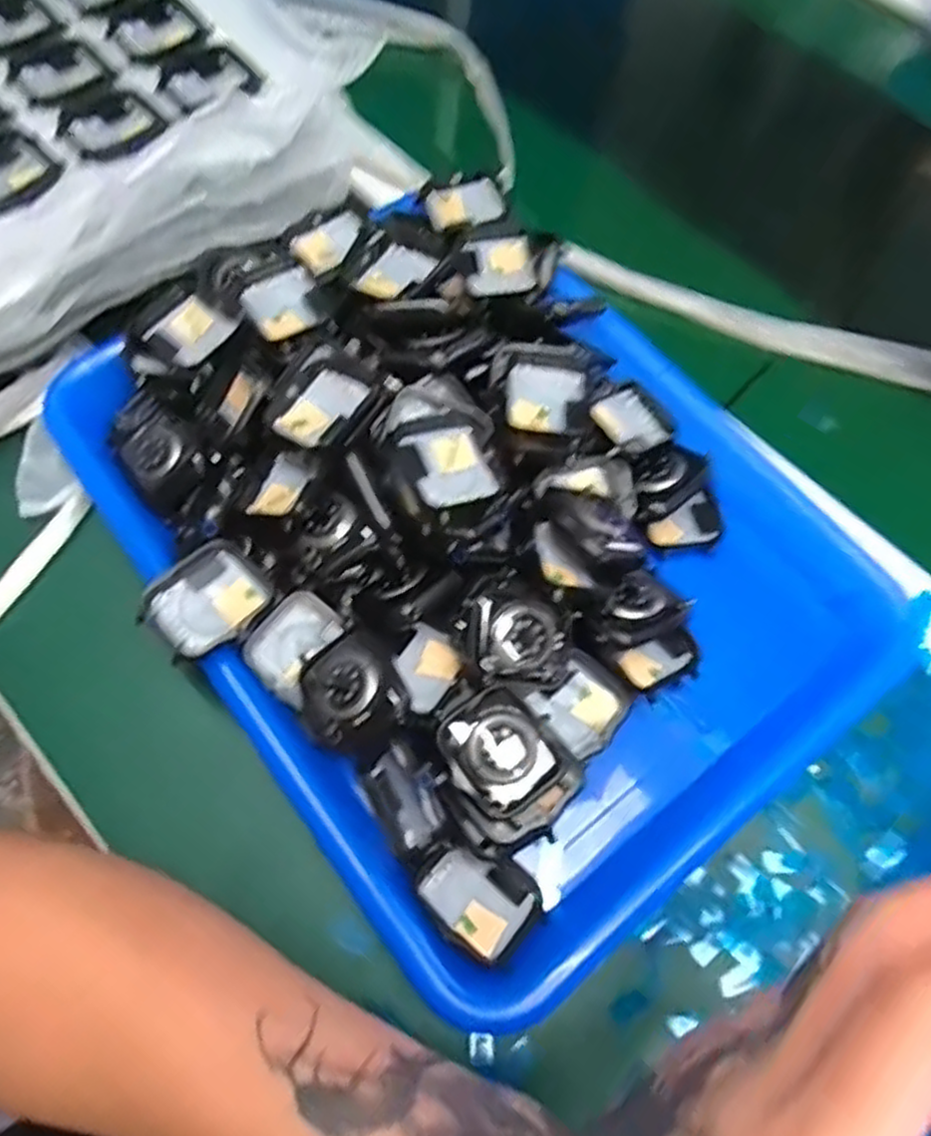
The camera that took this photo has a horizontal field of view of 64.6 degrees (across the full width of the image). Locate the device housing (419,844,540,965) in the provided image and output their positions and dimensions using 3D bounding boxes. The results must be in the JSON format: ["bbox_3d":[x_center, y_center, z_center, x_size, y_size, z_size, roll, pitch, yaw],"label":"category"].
[{"bbox_3d":[0.003,0.124,0.276,0.043,0.011,0.036,35,49,15],"label":"device housing"}]

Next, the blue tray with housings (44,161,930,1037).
[{"bbox_3d":[0.002,-0.026,0.317,0.251,0.062,0.324,-37,72,-18],"label":"blue tray with housings"}]

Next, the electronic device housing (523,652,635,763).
[{"bbox_3d":[0.048,0.055,0.296,0.033,0.010,0.034,-40,73,-19],"label":"electronic device housing"}]

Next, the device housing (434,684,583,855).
[{"bbox_3d":[0.013,0.076,0.273,0.051,0.028,0.045,40,70,15],"label":"device housing"}]

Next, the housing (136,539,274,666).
[{"bbox_3d":[-0.100,0.015,0.291,0.037,0.017,0.045,37,69,14],"label":"housing"}]

